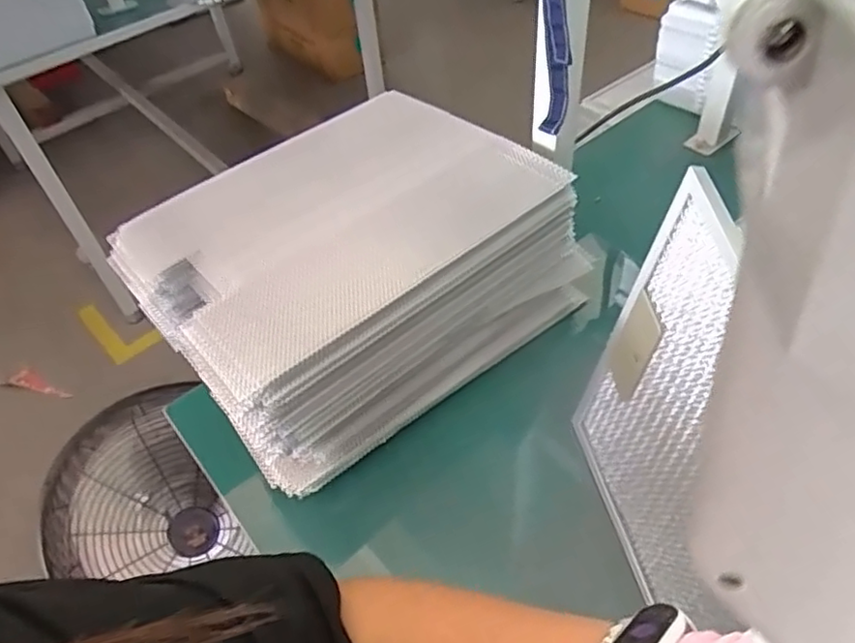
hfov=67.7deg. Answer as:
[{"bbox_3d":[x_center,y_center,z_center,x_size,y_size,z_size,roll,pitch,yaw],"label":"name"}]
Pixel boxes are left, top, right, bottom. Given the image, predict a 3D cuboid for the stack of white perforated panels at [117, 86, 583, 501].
[{"bbox_3d":[-0.079,-0.062,0.634,0.350,0.159,0.295,-33,53,-22],"label":"stack of white perforated panels"}]

